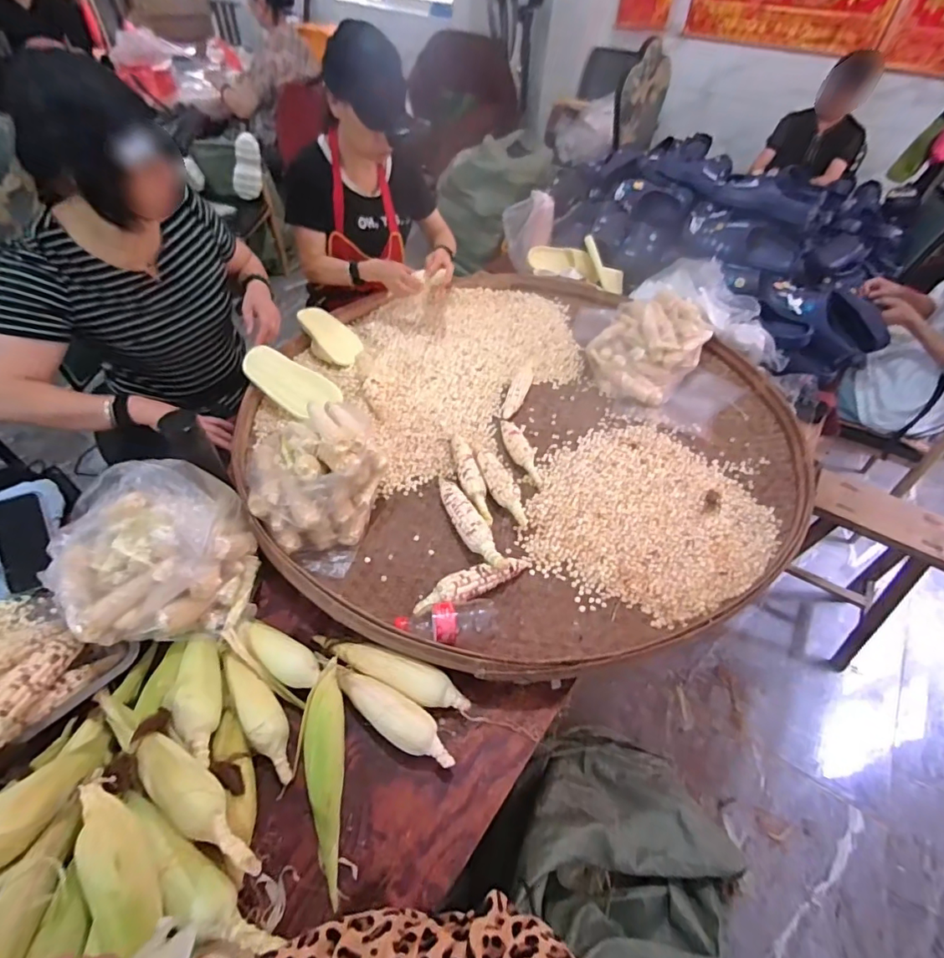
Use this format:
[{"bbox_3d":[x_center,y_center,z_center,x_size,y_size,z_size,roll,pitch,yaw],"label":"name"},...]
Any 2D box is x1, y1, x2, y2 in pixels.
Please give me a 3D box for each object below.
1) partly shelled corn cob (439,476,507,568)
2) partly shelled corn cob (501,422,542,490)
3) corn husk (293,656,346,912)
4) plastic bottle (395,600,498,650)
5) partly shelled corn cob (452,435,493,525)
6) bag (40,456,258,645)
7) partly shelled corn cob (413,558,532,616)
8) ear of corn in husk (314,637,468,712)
[{"bbox_3d":[-0.009,0.081,0.913,0.048,0.056,0.238,-19,54,-19],"label":"partly shelled corn cob"},{"bbox_3d":[0.101,-0.065,1.044,0.051,0.037,0.199,-11,52,-14],"label":"partly shelled corn cob"},{"bbox_3d":[-0.204,0.389,0.650,0.067,0.051,0.267,-4,50,-8],"label":"corn husk"},{"bbox_3d":[-0.035,0.234,0.776,0.158,0.072,0.064,-6,51,-10],"label":"plastic bottle"},{"bbox_3d":[0.000,0.004,0.982,0.045,0.039,0.231,-11,52,-13],"label":"partly shelled corn cob"},{"bbox_3d":[-0.480,0.102,0.739,0.254,0.147,0.242,-9,51,-12],"label":"bag"},{"bbox_3d":[0.005,0.181,0.838,0.220,0.050,0.049,-23,55,-22],"label":"partly shelled corn cob"},{"bbox_3d":[-0.127,0.292,0.740,0.261,0.053,0.048,19,51,11],"label":"ear of corn in husk"}]

